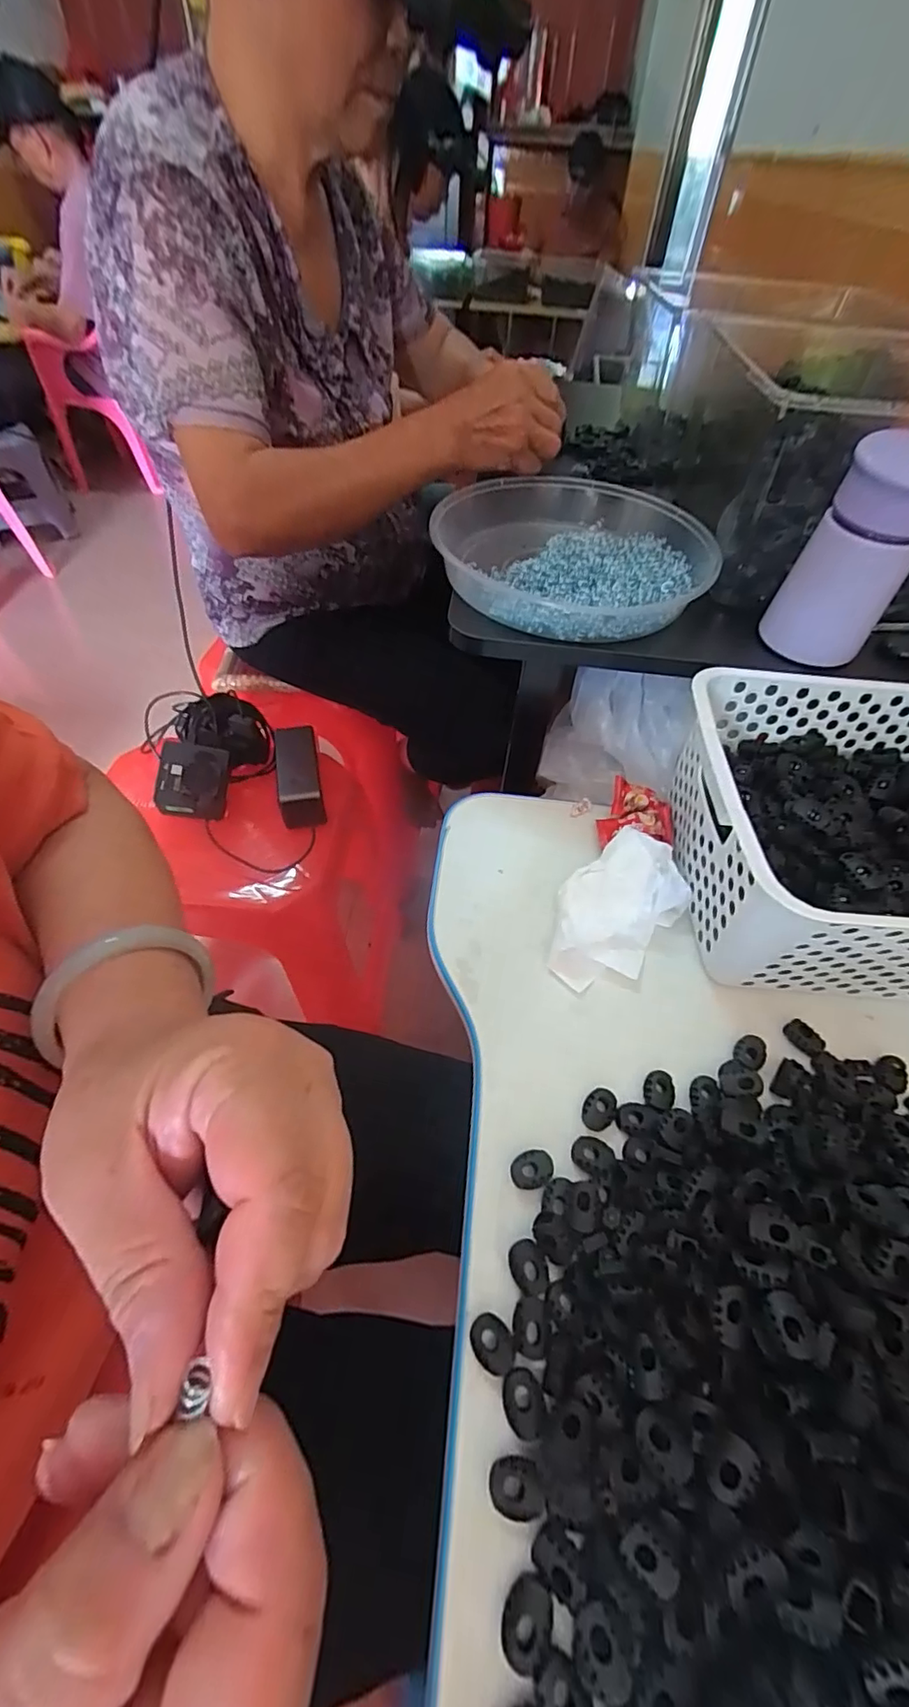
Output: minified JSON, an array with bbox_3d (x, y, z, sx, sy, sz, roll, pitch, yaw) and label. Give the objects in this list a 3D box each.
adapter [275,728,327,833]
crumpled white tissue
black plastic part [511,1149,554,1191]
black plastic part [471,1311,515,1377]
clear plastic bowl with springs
[{"bbox_3d":[-0.188,-0.097,0.674,0.050,0.040,0.139,-12,54,-7],"label":"adapter"},{"bbox_3d":[0.110,0.037,0.381,0.071,0.035,0.119,35,58,20],"label":"crumpled white tissue"},{"bbox_3d":[0.040,0.166,0.291,0.021,0.007,0.016,-10,54,-12],"label":"black plastic part"},{"bbox_3d":[0.017,0.218,0.247,0.021,0.009,0.017,37,59,22],"label":"black plastic part"},{"bbox_3d":[0.103,-0.263,0.489,0.227,0.058,0.246,-1,53,2],"label":"clear plastic bowl with springs"}]

